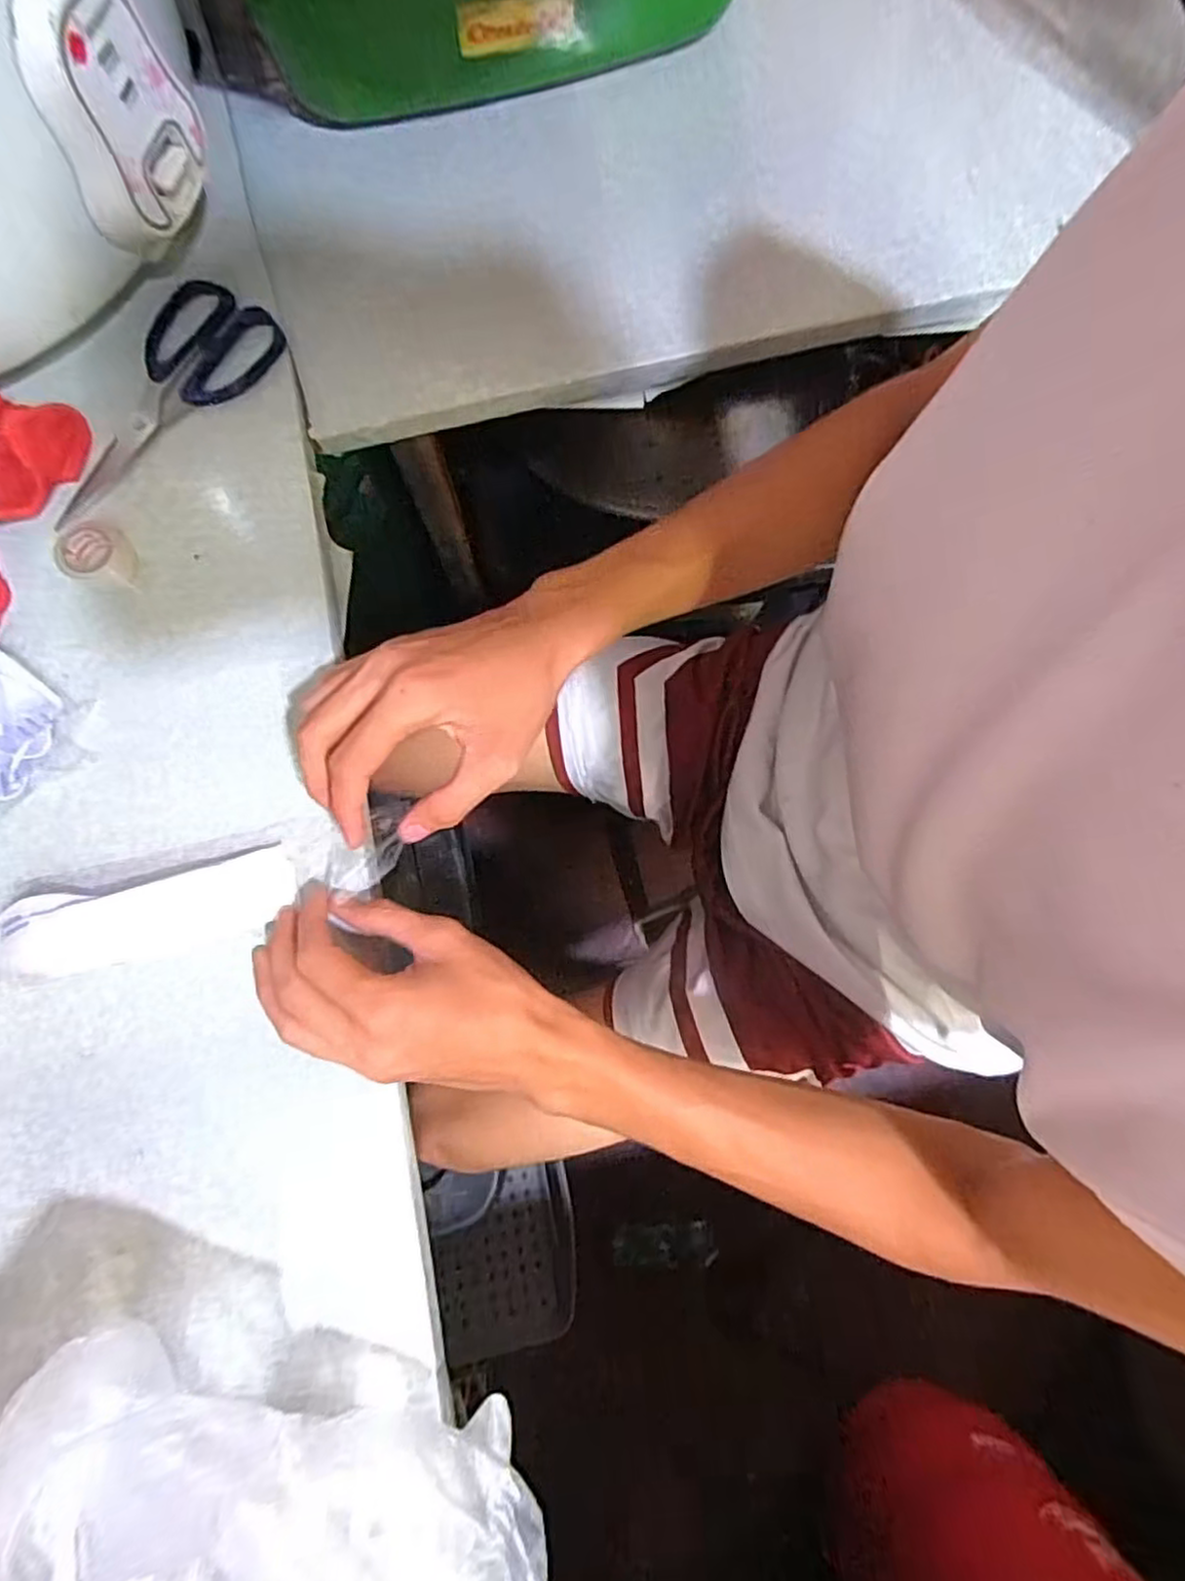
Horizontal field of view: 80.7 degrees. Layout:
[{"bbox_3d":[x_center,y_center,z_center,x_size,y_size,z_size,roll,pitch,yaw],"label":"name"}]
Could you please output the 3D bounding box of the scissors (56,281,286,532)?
[{"bbox_3d":[-0.285,-0.255,0.446,0.183,0.013,0.077,-44,82,-7],"label":"scissors"}]

